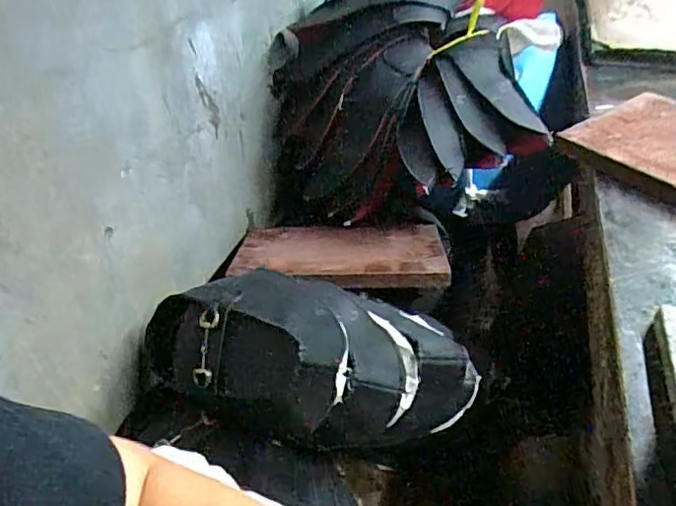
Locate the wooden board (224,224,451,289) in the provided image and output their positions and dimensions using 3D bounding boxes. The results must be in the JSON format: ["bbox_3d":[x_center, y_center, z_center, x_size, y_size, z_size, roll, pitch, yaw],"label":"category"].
[{"bbox_3d":[0.003,0.001,0.775,0.272,0.027,0.185,-2,22,4],"label":"wooden board"}]

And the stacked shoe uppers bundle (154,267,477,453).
[{"bbox_3d":[-0.030,0.105,0.568,0.317,0.130,0.131,11,42,19],"label":"stacked shoe uppers bundle"}]

